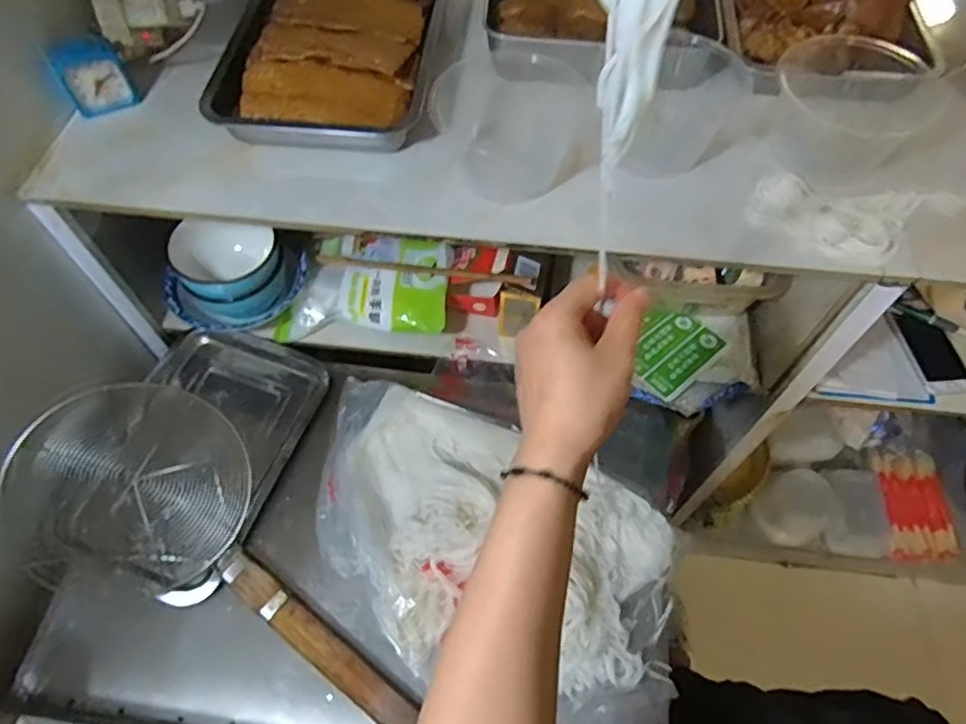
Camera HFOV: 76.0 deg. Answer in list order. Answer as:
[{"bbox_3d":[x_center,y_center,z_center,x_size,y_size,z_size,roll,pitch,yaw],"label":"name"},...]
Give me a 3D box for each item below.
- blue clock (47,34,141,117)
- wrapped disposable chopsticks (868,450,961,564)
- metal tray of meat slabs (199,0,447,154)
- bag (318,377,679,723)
[{"bbox_3d":[-0.392,-0.290,0.622,0.068,0.062,0.037,-26,63,-15],"label":"blue clock"},{"bbox_3d":[0.852,0.283,1.228,0.144,0.048,0.218,0,59,0],"label":"wrapped disposable chopsticks"},{"bbox_3d":[-0.152,-0.340,0.651,0.202,0.060,0.297,3,59,1],"label":"metal tray of meat slabs"},{"bbox_3d":[-0.006,0.181,0.645,0.424,0.053,0.260,22,61,12],"label":"bag"}]

